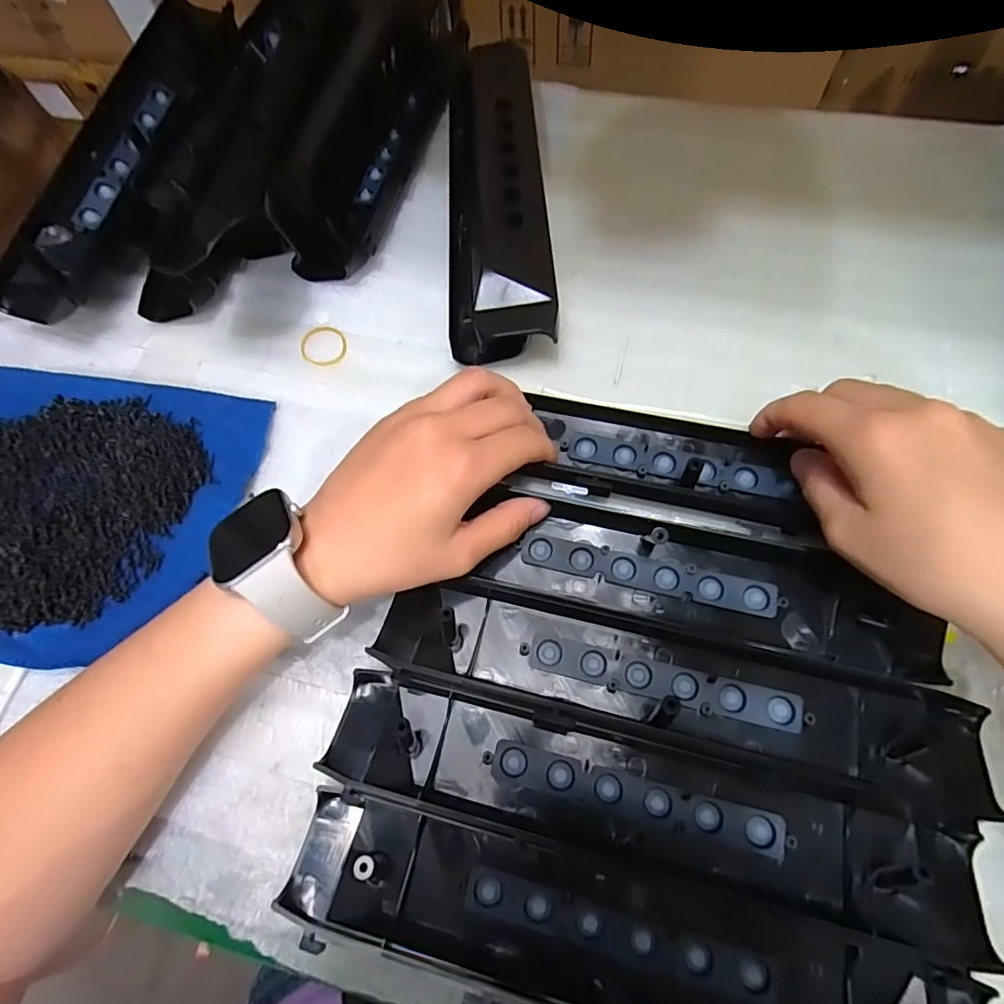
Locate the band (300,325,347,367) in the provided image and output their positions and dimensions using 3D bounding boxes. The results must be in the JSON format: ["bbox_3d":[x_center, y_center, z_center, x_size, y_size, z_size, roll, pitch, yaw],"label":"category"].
[{"bbox_3d":[-0.115,-0.101,0.348,0.028,0.004,0.030,-1,68,2],"label":"band"}]

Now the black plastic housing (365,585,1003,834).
[{"bbox_3d":[0.076,0.087,0.251,0.273,0.026,0.051,11,69,7],"label":"black plastic housing"}]

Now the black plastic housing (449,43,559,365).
[{"bbox_3d":[-0.005,-0.208,0.364,0.065,0.040,0.262,-4,68,1],"label":"black plastic housing"}]

